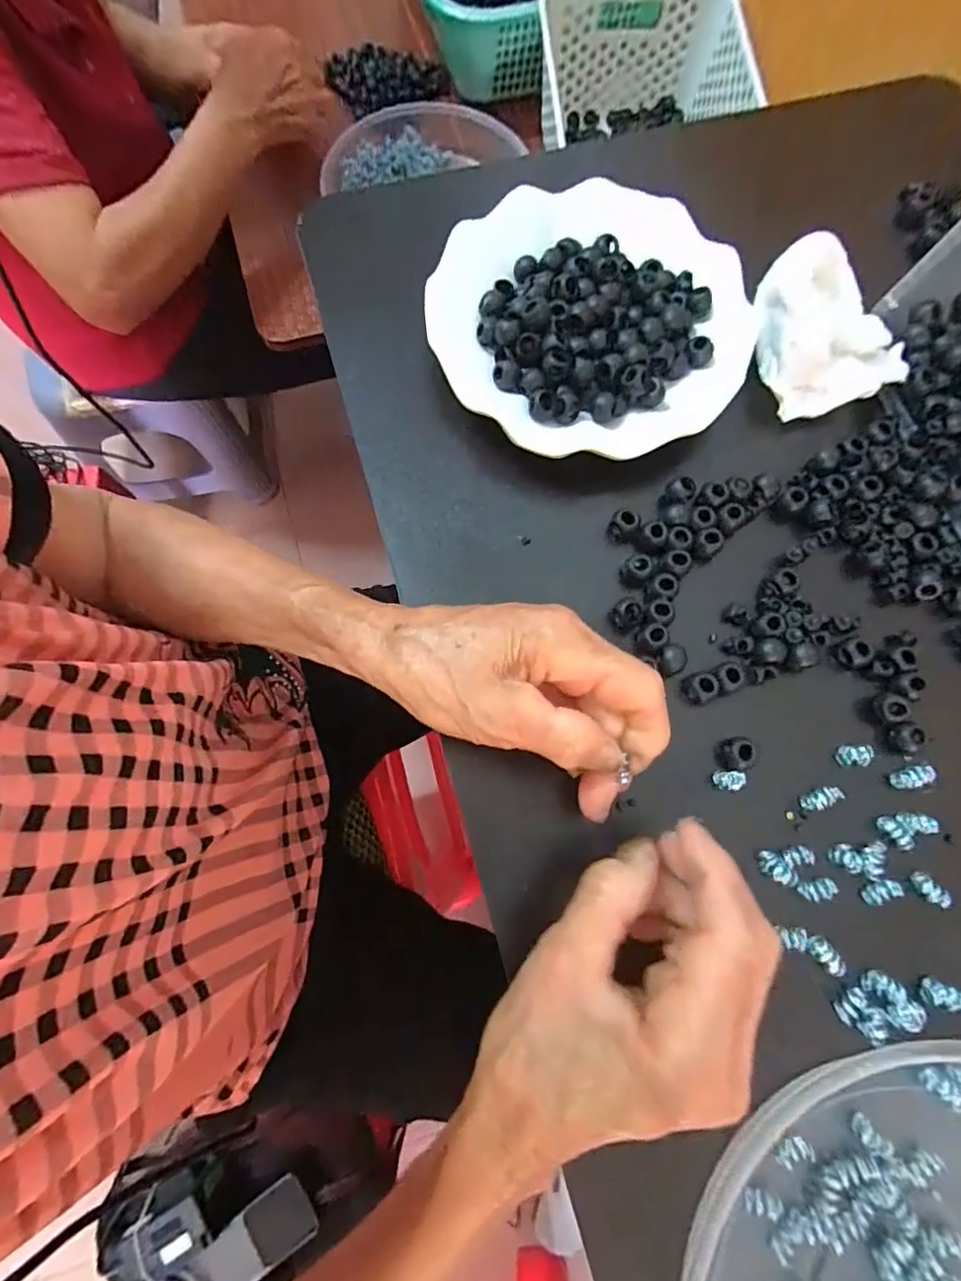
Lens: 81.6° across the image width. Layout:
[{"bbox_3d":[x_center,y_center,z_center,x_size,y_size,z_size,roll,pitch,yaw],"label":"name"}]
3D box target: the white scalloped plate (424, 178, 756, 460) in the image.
[{"bbox_3d":[0.061,-0.185,0.314,0.174,0.020,0.166,0,75,0],"label":"white scalloped plate"}]

